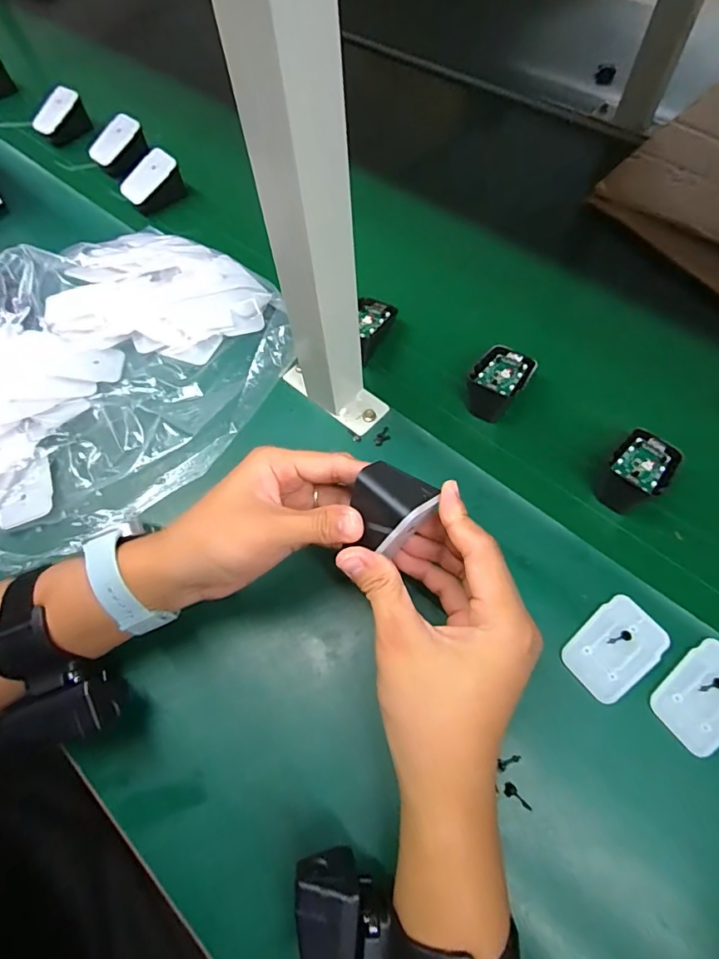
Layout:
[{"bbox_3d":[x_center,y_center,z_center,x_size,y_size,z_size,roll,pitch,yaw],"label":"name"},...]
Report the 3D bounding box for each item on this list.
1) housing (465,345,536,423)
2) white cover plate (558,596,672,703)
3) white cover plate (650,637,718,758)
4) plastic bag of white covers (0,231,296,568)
[{"bbox_3d":[0.123,-0.086,0.423,0.042,0.036,0.072,33,70,17],"label":"housing"},{"bbox_3d":[0.173,0.113,0.324,0.070,0.005,0.045,-38,68,-15],"label":"white cover plate"},{"bbox_3d":[0.225,0.139,0.308,0.071,0.004,0.044,-36,68,-14],"label":"white cover plate"},{"bbox_3d":[-0.229,-0.099,0.423,0.319,0.049,0.262,-32,67,-12],"label":"plastic bag of white covers"}]

